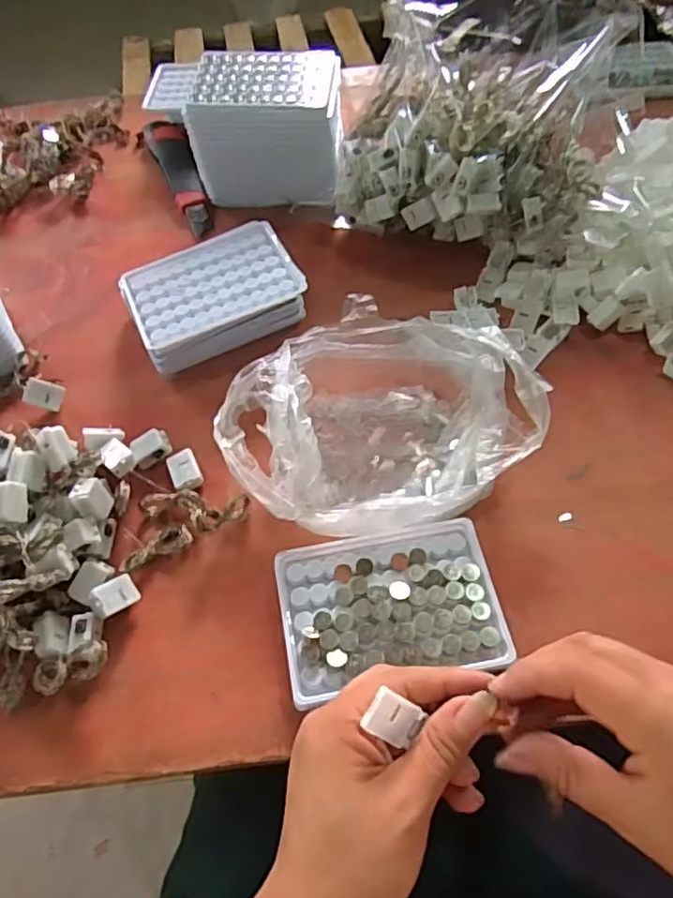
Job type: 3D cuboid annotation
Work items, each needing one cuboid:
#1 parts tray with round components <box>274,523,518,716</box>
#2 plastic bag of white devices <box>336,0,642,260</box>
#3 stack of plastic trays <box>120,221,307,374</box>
[{"bbox_3d":[0.032,0.094,0.383,0.129,0.016,0.094,-9,59,-3],"label":"parts tray with round components"},{"bbox_3d":[0.136,-0.289,0.539,0.230,0.169,0.208,18,61,14],"label":"plastic bag of white devices"},{"bbox_3d":[-0.098,-0.121,0.511,0.133,0.047,0.105,-24,60,-12],"label":"stack of plastic trays"}]

